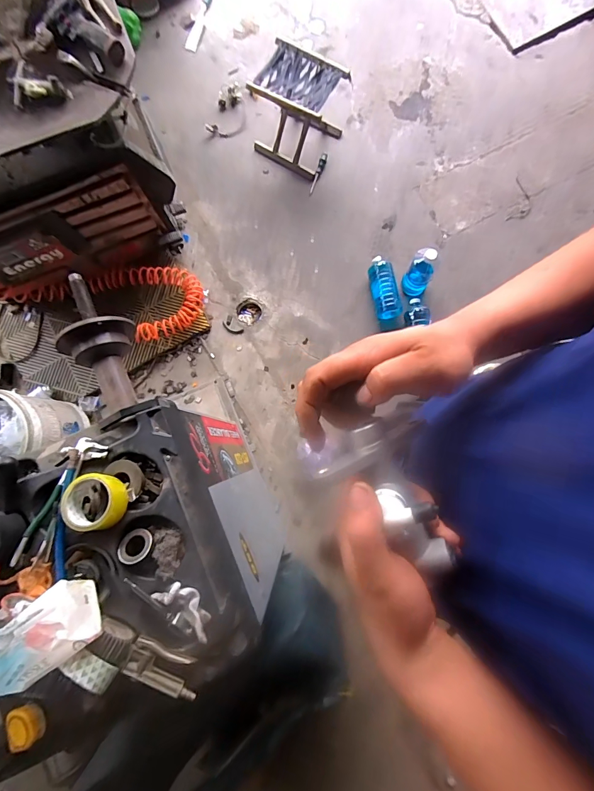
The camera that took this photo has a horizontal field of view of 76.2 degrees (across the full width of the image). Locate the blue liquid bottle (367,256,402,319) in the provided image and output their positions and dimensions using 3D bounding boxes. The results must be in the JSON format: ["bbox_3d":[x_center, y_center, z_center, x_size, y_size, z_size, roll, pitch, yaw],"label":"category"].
[{"bbox_3d":[0.328,-0.406,1.424,0.096,0.082,0.236,-8,82,1],"label":"blue liquid bottle"}]

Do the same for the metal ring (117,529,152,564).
[{"bbox_3d":[-0.277,0.258,0.649,0.051,0.006,0.059,11,55,11],"label":"metal ring"}]

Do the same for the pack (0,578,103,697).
[{"bbox_3d":[-0.378,0.355,0.550,0.168,0.063,0.097,-36,78,-7],"label":"pack"}]

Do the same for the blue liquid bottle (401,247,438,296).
[{"bbox_3d":[0.434,-0.435,1.340,0.091,0.190,0.077,28,78,8],"label":"blue liquid bottle"}]

